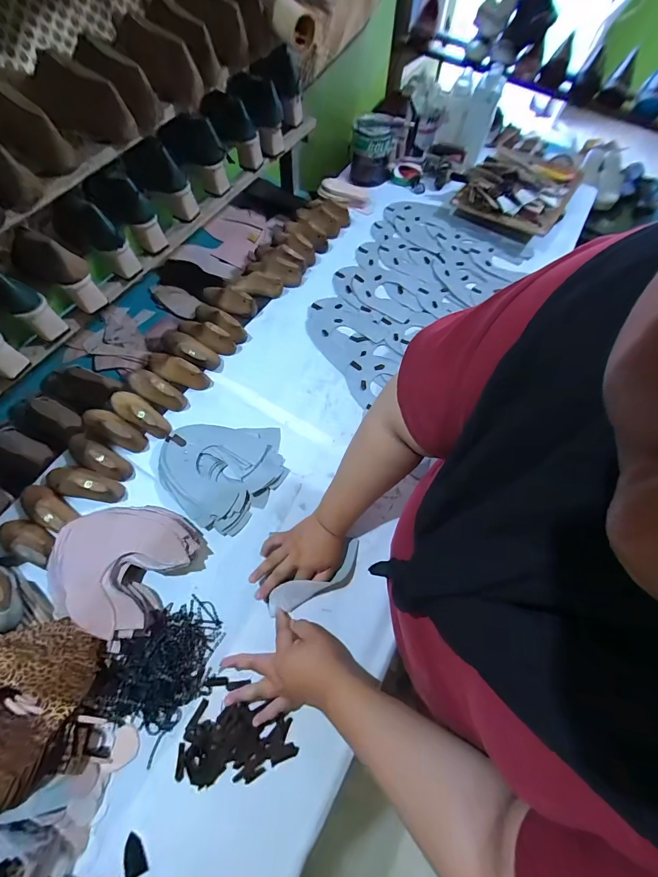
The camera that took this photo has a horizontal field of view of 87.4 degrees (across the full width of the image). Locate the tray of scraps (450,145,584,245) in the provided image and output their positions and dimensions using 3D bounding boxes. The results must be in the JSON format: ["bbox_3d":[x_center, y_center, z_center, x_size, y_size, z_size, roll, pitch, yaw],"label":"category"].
[{"bbox_3d":[0.522,-0.702,0.955,0.288,0.087,0.362,36,70,13],"label":"tray of scraps"}]

